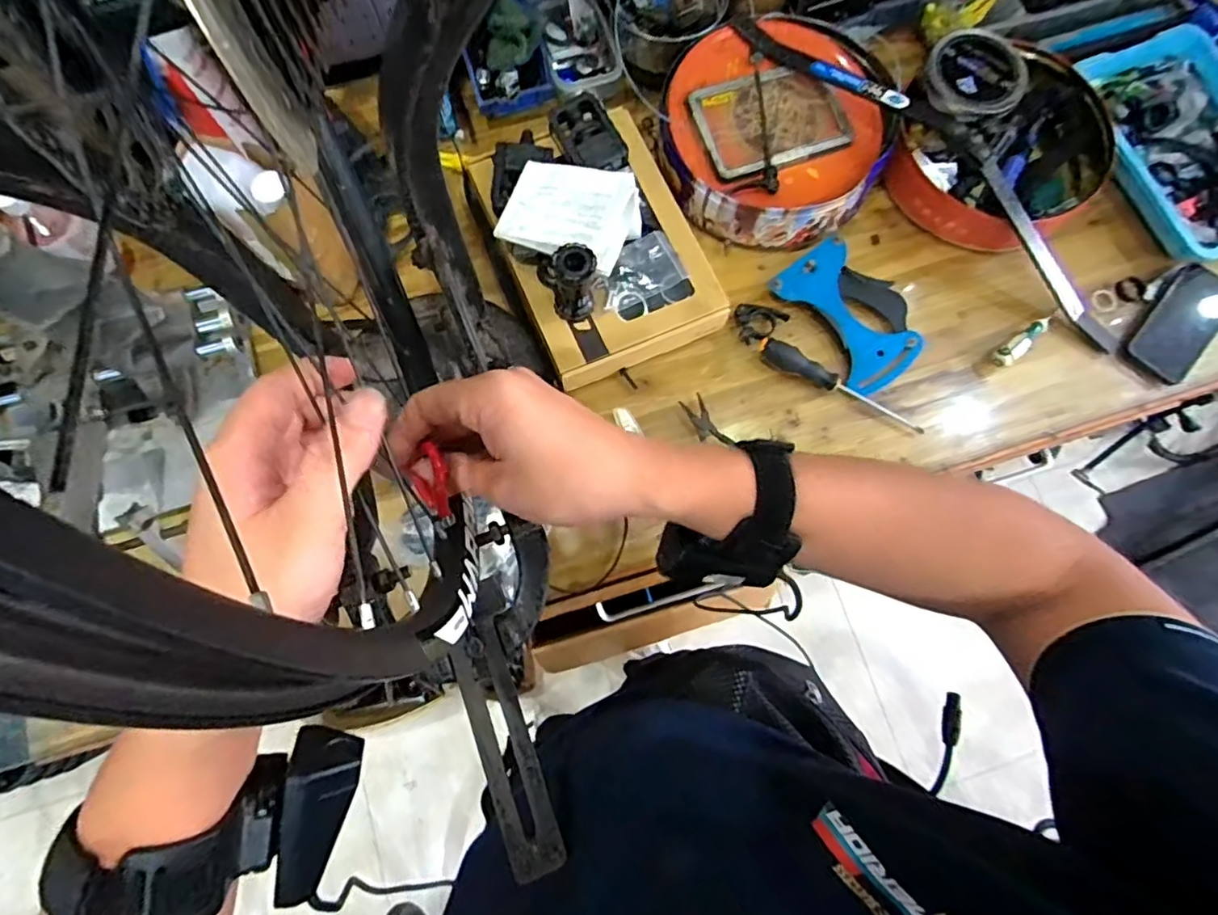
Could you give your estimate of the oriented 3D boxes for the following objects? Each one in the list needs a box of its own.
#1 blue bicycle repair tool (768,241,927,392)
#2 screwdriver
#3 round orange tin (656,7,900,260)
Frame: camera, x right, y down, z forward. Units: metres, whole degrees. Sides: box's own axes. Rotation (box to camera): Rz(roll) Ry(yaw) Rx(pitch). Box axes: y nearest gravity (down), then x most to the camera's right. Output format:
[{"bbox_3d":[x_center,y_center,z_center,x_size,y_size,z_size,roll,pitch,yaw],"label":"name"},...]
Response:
[{"bbox_3d":[0.312,-0.185,0.747,0.126,0.027,0.193,-37,80,-9],"label":"blue bicycle repair tool"},{"bbox_3d":[0.289,-0.091,0.724,0.223,0.033,0.028,24,77,4],"label":"screwdriver"},{"bbox_3d":[0.212,-0.418,0.760,0.274,0.092,0.270,0,77,-1],"label":"round orange tin"}]

